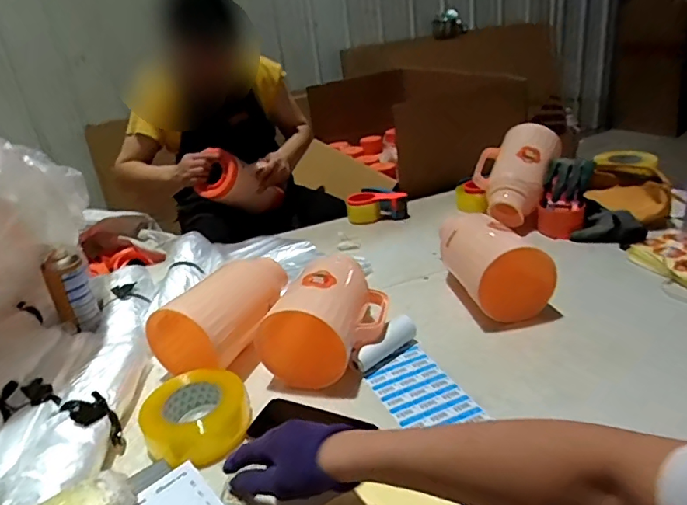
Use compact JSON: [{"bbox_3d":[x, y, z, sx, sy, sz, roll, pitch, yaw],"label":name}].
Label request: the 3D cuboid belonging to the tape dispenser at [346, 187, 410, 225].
[{"bbox_3d":[0.088,-0.122,1.343,0.156,0.078,0.102,-6,24,-1],"label":"tape dispenser"}]

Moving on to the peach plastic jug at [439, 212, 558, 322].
[{"bbox_3d":[0.269,0.014,0.920,0.138,0.126,0.235,-9,24,-7],"label":"peach plastic jug"}]

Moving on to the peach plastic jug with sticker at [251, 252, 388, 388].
[{"bbox_3d":[-0.019,0.100,0.793,0.154,0.125,0.206,6,27,25],"label":"peach plastic jug with sticker"}]

